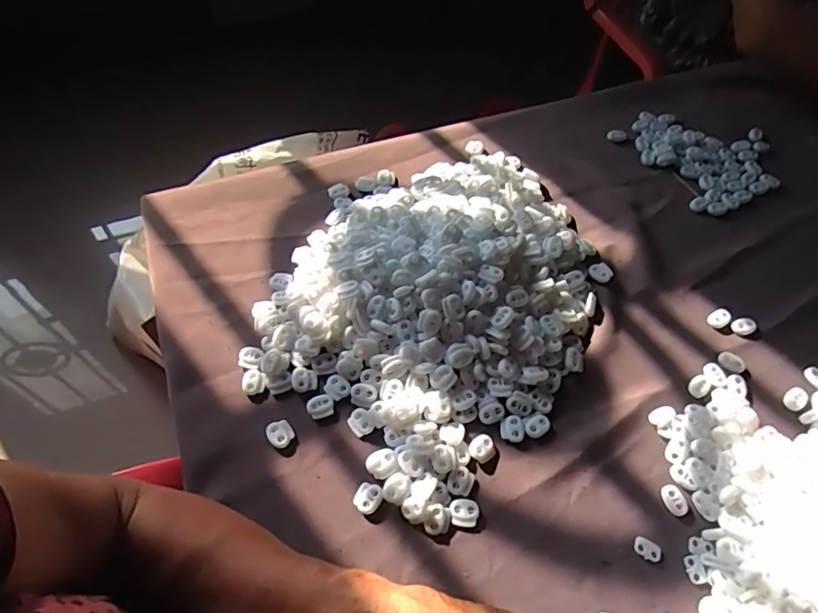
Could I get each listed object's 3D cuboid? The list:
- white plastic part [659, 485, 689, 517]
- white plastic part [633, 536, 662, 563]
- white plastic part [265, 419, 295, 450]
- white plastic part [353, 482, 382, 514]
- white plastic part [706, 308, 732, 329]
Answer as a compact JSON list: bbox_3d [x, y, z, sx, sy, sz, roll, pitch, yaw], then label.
[{"bbox_3d":[0.206,0.150,0.406,0.016,0.004,0.023,-16,61,-11],"label":"white plastic part"},{"bbox_3d":[0.177,0.180,0.388,0.019,0.004,0.013,24,61,11],"label":"white plastic part"},{"bbox_3d":[-0.104,0.103,0.422,0.020,0.005,0.022,-23,63,-15],"label":"white plastic part"},{"bbox_3d":[-0.031,0.146,0.399,0.020,0.007,0.022,23,61,11],"label":"white plastic part"},{"bbox_3d":[0.292,0.011,0.493,0.020,0.008,0.017,-33,66,-19],"label":"white plastic part"}]

